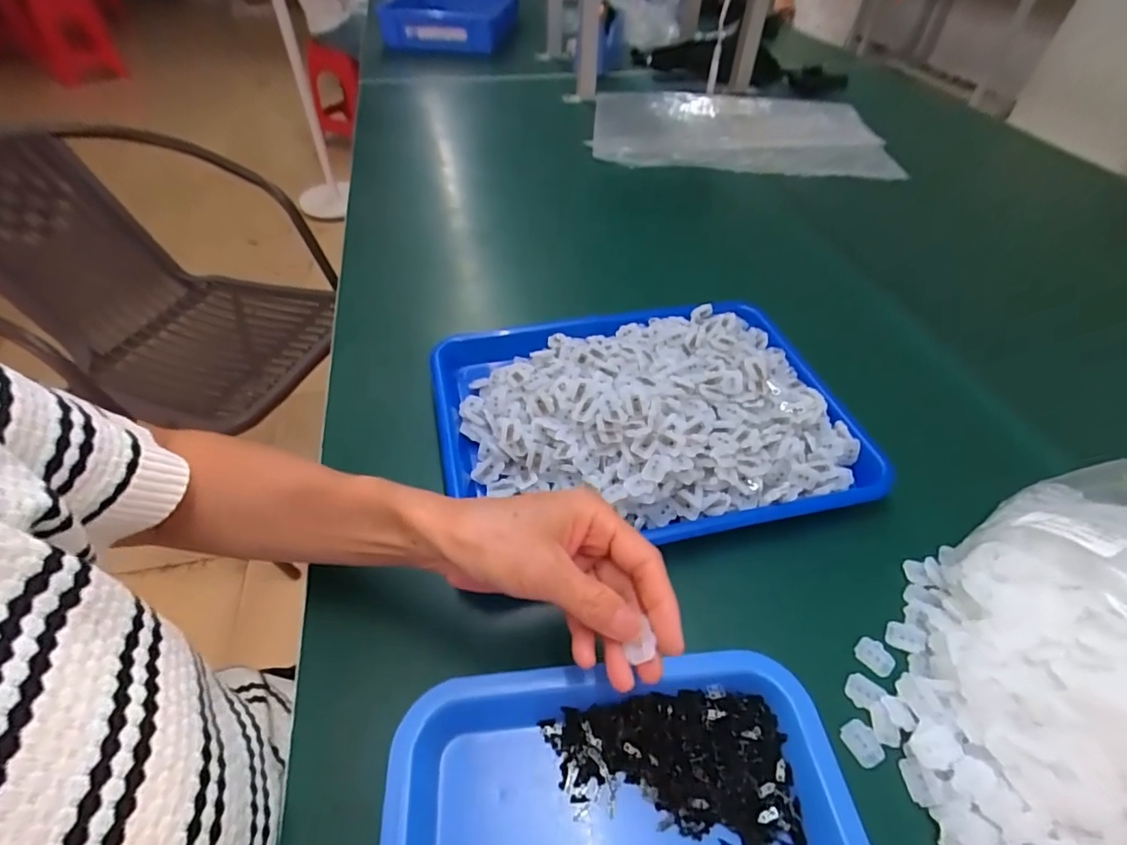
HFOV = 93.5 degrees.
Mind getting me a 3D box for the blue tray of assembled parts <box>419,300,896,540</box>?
[{"bbox_3d":[0.062,-0.017,0.437,0.323,0.056,0.235,-9,53,-3],"label":"blue tray of assembled parts"}]

